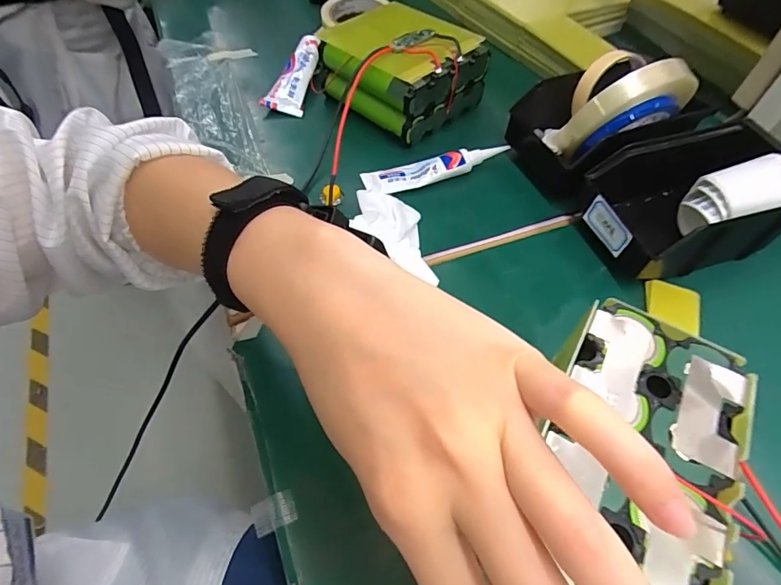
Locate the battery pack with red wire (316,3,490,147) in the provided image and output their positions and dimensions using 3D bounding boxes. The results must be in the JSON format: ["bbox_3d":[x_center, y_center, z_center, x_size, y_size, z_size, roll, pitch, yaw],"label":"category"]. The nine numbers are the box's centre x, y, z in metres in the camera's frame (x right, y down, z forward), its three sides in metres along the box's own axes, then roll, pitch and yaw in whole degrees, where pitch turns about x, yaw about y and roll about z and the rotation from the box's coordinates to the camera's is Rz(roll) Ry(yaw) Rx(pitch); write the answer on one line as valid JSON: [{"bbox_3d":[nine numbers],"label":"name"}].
[{"bbox_3d":[0.009,-0.268,0.533,0.152,0.068,0.167,-39,65,-25],"label":"battery pack with red wire"}]

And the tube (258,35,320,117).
[{"bbox_3d":[-0.117,-0.279,0.566,0.046,0.020,0.148,9,56,3],"label":"tube"}]

